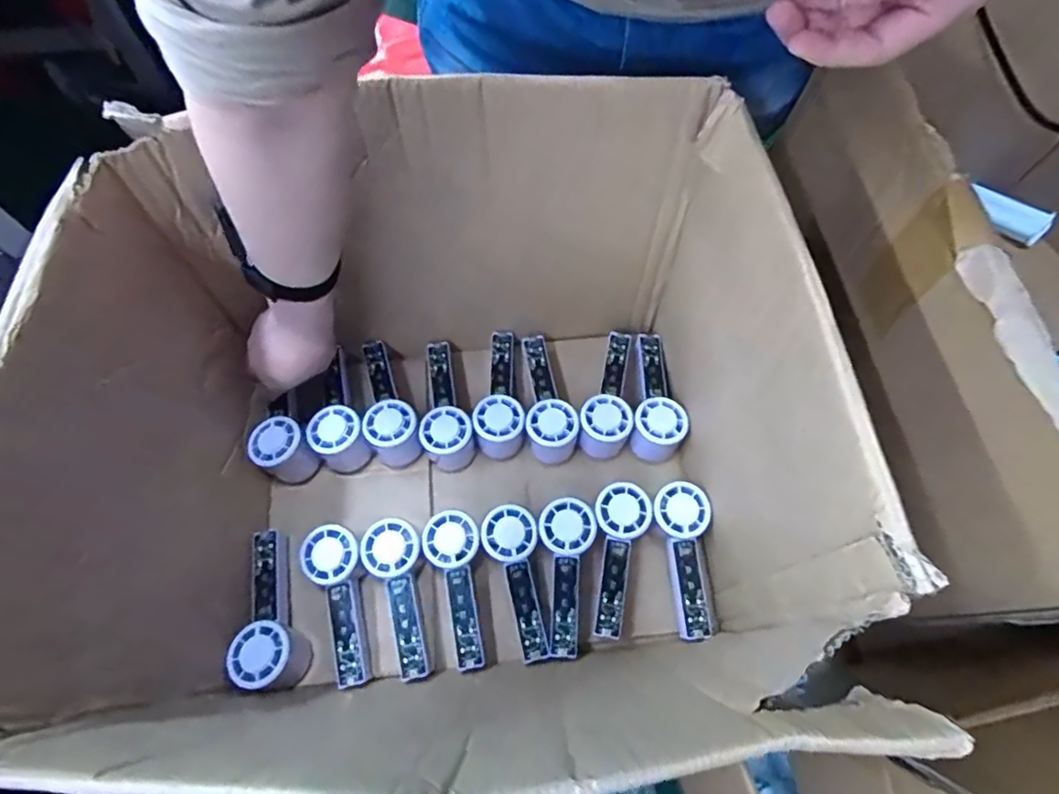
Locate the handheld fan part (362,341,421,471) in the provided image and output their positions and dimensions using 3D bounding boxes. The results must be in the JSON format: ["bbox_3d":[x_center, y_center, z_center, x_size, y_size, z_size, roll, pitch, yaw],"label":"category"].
[{"bbox_3d":[-0.166,0.004,0.652,0.053,0.066,0.153,-20,69,-9],"label":"handheld fan part"}]

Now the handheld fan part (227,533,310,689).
[{"bbox_3d":[-0.253,0.208,0.568,0.054,0.059,0.145,-3,67,-2],"label":"handheld fan part"}]

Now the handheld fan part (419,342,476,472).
[{"bbox_3d":[-0.105,0.004,0.657,0.058,0.056,0.150,-15,68,-7],"label":"handheld fan part"}]

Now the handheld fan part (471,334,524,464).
[{"bbox_3d":[-0.028,-0.008,0.667,0.053,0.051,0.150,8,67,3],"label":"handheld fan part"}]

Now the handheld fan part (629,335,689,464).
[{"bbox_3d":[0.144,-0.007,0.662,0.052,0.056,0.151,3,67,1],"label":"handheld fan part"}]

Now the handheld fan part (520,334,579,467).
[{"bbox_3d":[0.018,-0.004,0.660,0.053,0.053,0.153,-7,67,-3],"label":"handheld fan part"}]

